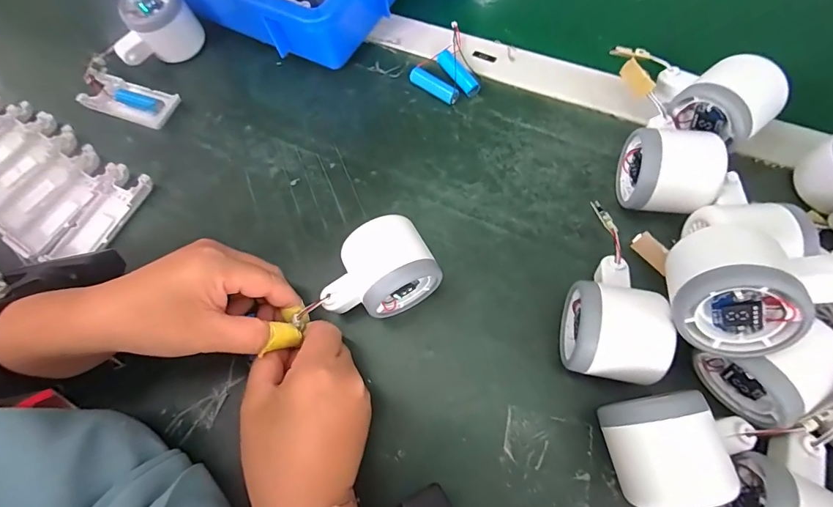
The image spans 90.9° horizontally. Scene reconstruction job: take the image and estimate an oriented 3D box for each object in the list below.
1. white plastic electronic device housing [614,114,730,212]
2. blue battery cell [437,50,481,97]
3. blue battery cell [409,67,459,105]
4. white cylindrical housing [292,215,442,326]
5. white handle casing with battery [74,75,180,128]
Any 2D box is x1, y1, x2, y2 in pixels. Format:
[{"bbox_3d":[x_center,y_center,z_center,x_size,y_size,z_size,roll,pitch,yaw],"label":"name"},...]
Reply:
[{"bbox_3d":[0.183,-0.057,0.303,0.059,0.056,0.056,14,70,11],"label":"white plastic electronic device housing"},{"bbox_3d":[0.038,-0.167,0.380,0.015,0.014,0.050,-33,79,-11],"label":"blue battery cell"},{"bbox_3d":[0.016,-0.156,0.385,0.051,0.015,0.014,37,77,18],"label":"blue battery cell"},{"bbox_3d":[-0.031,0.012,0.289,0.082,0.060,0.055,-27,69,-8],"label":"white cylindrical housing"},{"bbox_3d":[-0.291,-0.155,0.416,0.101,0.016,0.037,19,72,13],"label":"white handle casing with battery"}]

